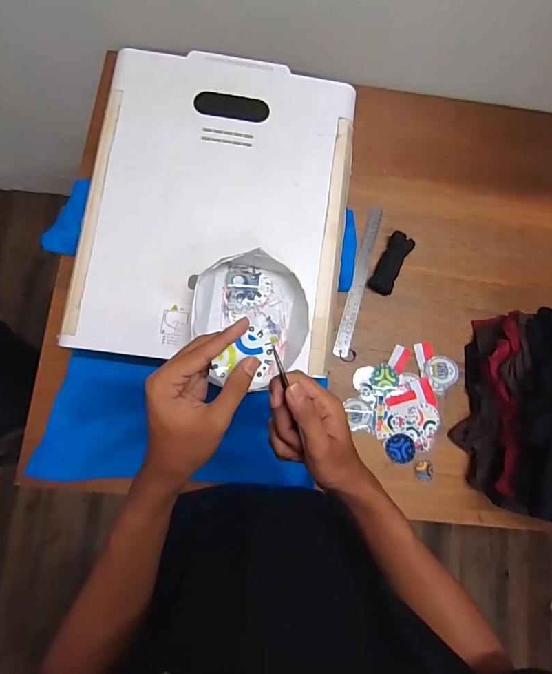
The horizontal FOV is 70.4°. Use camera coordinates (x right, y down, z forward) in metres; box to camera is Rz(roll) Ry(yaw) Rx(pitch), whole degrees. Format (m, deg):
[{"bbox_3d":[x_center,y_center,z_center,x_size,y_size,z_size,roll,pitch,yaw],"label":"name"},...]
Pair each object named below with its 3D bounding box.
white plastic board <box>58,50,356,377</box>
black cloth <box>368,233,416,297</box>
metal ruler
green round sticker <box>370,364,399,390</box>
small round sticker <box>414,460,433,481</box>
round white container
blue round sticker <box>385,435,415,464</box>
[{"bbox_3d":[-0.089,-0.214,0.619,0.400,0.015,0.498,7,81,-3],"label":"white plastic board"},{"bbox_3d":[0.232,-0.146,0.784,0.047,0.022,0.127,28,80,-1],"label":"black cloth"},{"bbox_3d":[0.169,-0.116,0.788,0.029,0.007,0.321,17,80,-3],"label":"metal ruler"},{"bbox_3d":[0.211,0.078,0.759,0.052,0.005,0.047,-2,78,6],"label":"green round sticker"},{"bbox_3d":[0.278,0.250,0.733,0.036,0.005,0.037,0,82,2],"label":"small round sticker"},{"bbox_3d":[-0.036,-0.023,0.566,0.156,0.053,0.185,0,82,-4],"label":"round white container"},{"bbox_3d":[0.234,0.210,0.735,0.055,0.005,0.052,1,81,-6],"label":"blue round sticker"}]

